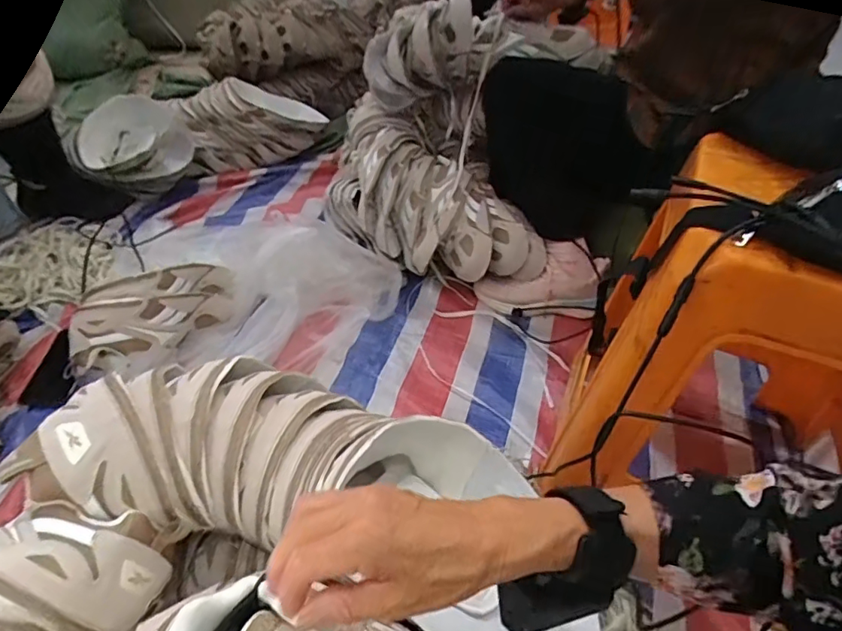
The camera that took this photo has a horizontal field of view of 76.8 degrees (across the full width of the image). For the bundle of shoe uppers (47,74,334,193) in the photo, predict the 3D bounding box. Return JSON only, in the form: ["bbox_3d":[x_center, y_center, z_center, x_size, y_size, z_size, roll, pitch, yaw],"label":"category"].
[{"bbox_3d":[-0.498,-0.436,1.212,0.552,0.198,0.188,-12,46,-16],"label":"bundle of shoe uppers"}]

